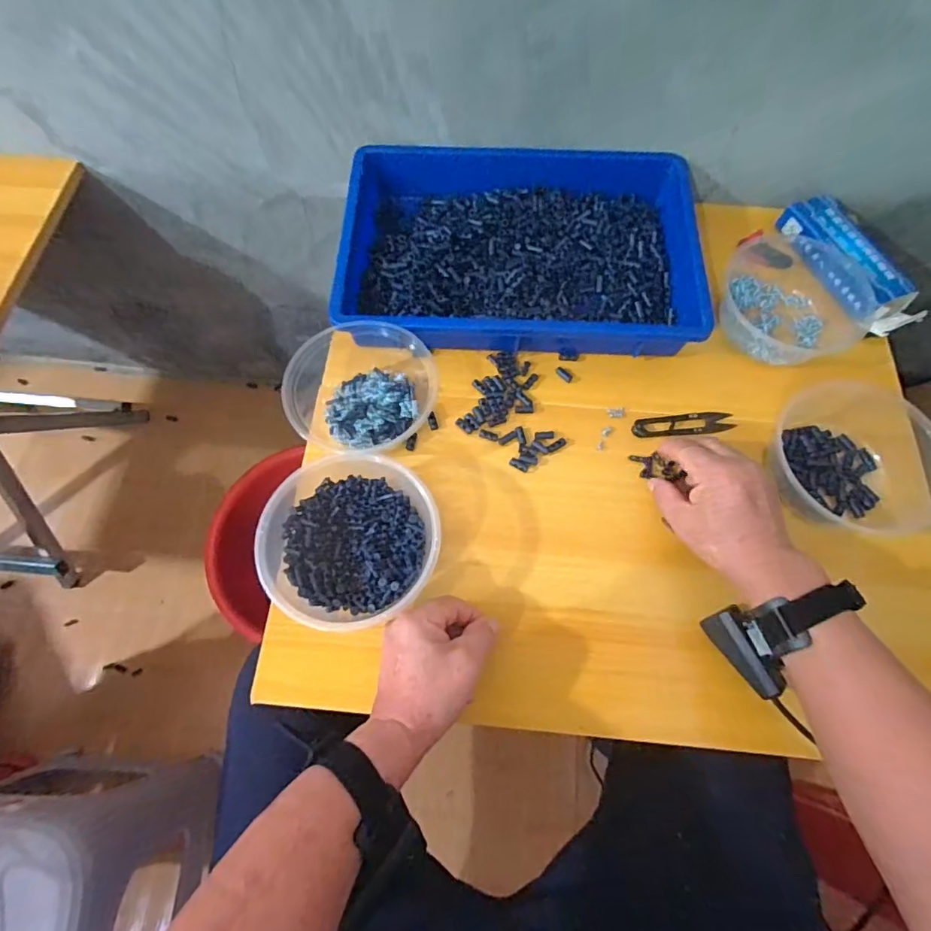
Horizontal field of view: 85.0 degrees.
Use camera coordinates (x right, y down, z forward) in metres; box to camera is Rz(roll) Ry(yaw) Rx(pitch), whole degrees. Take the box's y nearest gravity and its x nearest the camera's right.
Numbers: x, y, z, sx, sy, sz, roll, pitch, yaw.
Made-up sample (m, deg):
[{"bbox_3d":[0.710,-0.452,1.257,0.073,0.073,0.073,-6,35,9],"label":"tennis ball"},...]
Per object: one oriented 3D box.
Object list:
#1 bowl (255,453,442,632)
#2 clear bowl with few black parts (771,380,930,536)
[{"bbox_3d":[-0.096,0.064,0.440,0.146,0.065,0.142,0,68,-1],"label":"bowl"},{"bbox_3d":[0.348,-0.013,0.464,0.156,0.058,0.143,0,68,-1],"label":"clear bowl with few black parts"}]

